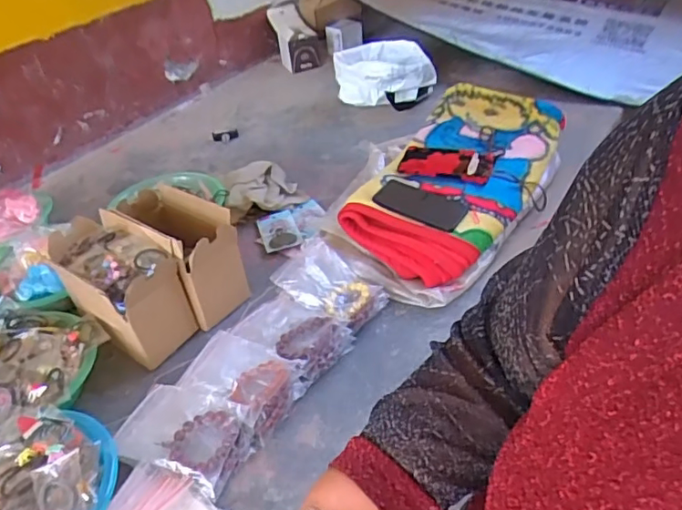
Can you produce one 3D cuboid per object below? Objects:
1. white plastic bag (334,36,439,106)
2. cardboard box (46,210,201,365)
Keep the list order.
[{"bbox_3d":[0.123,-0.510,1.576,0.273,0.133,0.195,-3,38,6],"label":"white plastic bag"},{"bbox_3d":[-0.354,0.050,0.908,0.222,0.167,0.132,26,49,35],"label":"cardboard box"}]

